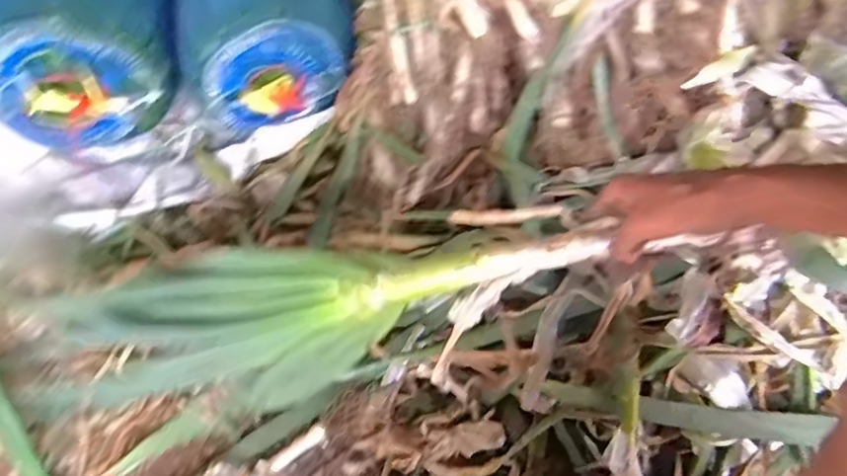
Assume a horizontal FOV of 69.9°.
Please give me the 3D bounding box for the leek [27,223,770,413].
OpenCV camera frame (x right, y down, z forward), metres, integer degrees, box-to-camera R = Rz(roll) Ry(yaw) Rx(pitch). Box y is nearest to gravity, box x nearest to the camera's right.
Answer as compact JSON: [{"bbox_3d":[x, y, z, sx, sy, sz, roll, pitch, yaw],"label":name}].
[{"bbox_3d":[-0.110,0.078,0.588,0.570,0.090,0.122,-13,56,18],"label":"leek"}]

